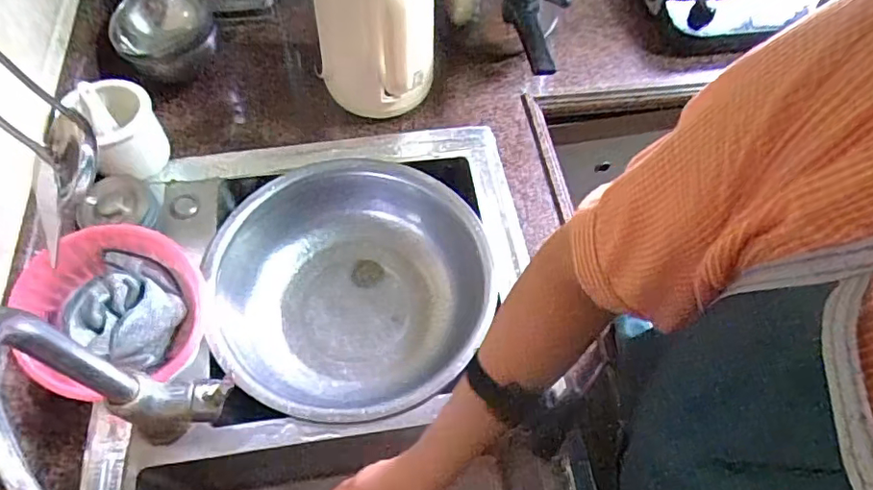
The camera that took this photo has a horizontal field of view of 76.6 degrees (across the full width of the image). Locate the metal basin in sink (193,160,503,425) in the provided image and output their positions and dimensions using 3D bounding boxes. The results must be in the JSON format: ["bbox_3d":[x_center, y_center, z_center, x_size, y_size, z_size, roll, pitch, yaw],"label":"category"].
[{"bbox_3d":[-0.102,0.058,0.704,0.320,0.109,0.336,1,59,-2],"label":"metal basin in sink"}]

